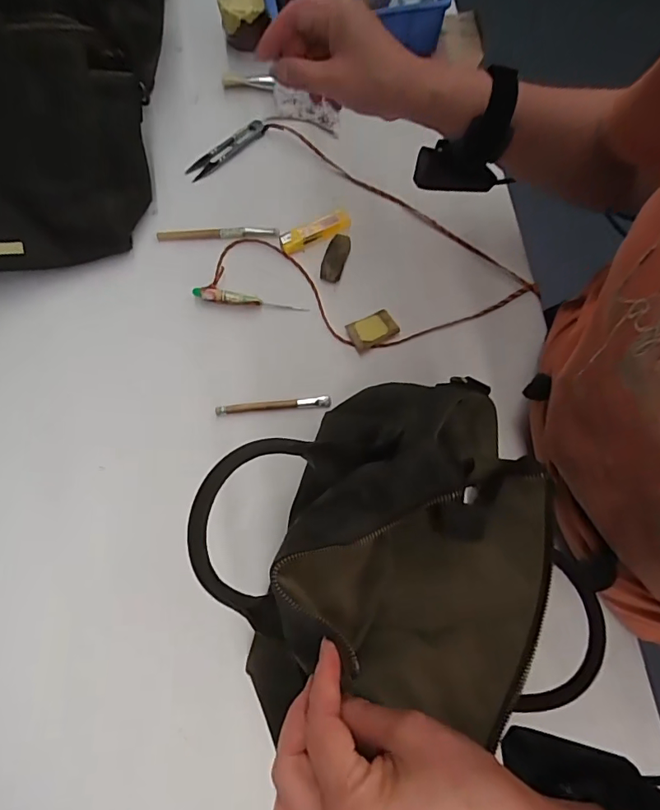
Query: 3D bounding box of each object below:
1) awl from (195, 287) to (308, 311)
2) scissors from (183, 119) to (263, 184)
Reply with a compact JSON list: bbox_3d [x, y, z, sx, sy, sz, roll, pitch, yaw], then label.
[{"bbox_3d":[-0.083,-0.109,0.501,0.114,0.007,0.015,8,75,2],"label":"awl"},{"bbox_3d":[-0.118,-0.289,0.554,0.102,0.006,0.025,-39,79,-10],"label":"scissors"}]

